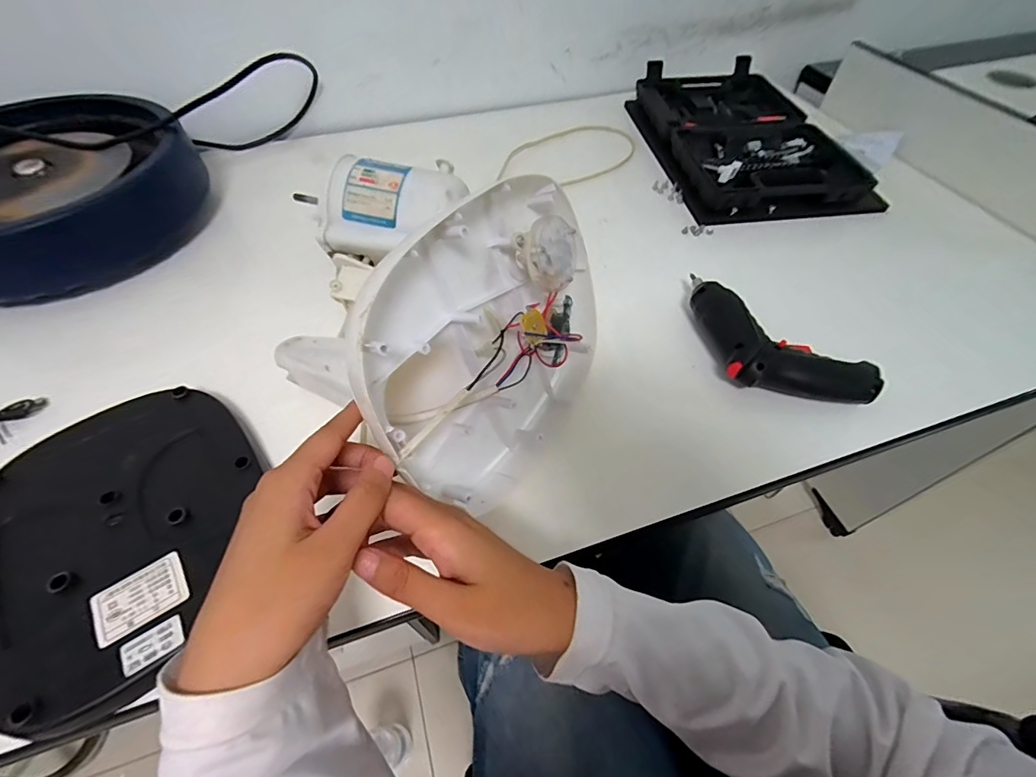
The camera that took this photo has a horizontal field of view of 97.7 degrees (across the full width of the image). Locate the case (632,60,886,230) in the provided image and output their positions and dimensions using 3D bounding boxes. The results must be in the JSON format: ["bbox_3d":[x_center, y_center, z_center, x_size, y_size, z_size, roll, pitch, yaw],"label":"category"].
[{"bbox_3d":[0.313,-0.365,0.650,0.244,0.043,0.358,-7,55,-7],"label":"case"}]

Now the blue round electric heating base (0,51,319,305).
[{"bbox_3d":[-0.547,-0.220,0.511,0.291,0.082,0.290,10,55,6],"label":"blue round electric heating base"}]

